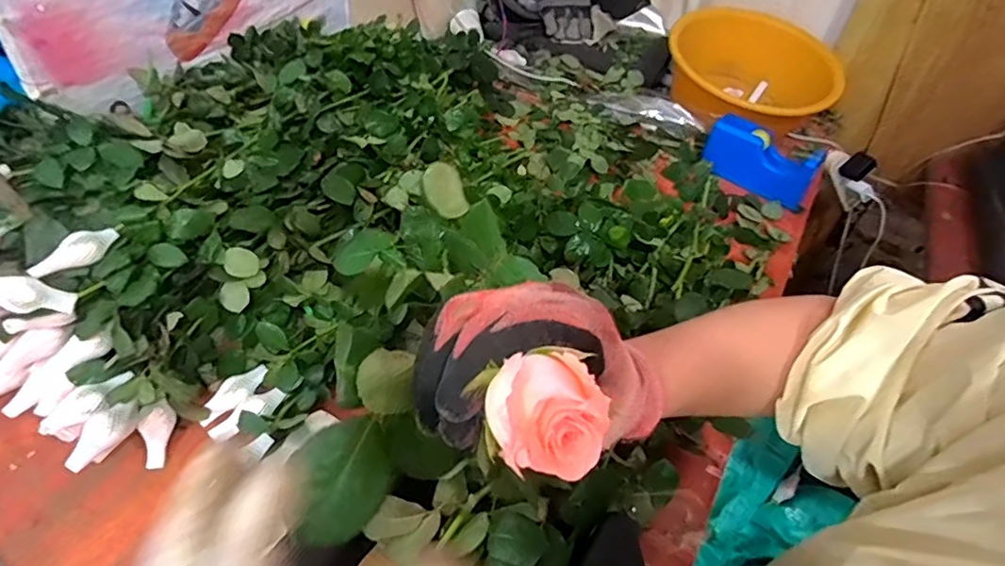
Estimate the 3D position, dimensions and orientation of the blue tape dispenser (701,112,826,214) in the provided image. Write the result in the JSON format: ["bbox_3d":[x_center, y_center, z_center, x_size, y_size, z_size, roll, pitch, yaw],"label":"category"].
[{"bbox_3d":[0.482,-0.231,1.045,0.200,0.097,0.057,36,52,26],"label":"blue tape dispenser"}]

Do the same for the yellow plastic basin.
[{"bbox_3d":[0.504,-0.419,1.146,0.328,0.144,0.322,4,45,-4],"label":"yellow plastic basin"}]

